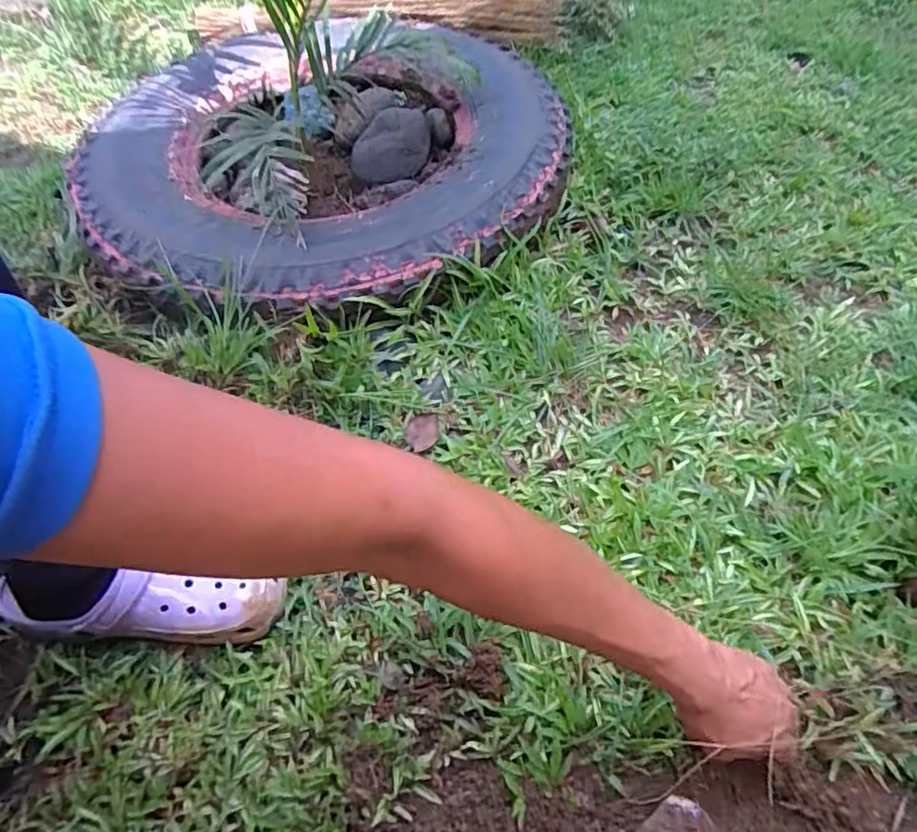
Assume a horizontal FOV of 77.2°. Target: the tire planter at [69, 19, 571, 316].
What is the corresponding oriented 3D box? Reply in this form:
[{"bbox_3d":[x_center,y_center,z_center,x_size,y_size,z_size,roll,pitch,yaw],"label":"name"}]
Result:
[{"bbox_3d":[-0.186,-0.370,0.789,0.623,0.143,0.595,5,58,6],"label":"tire planter"}]

